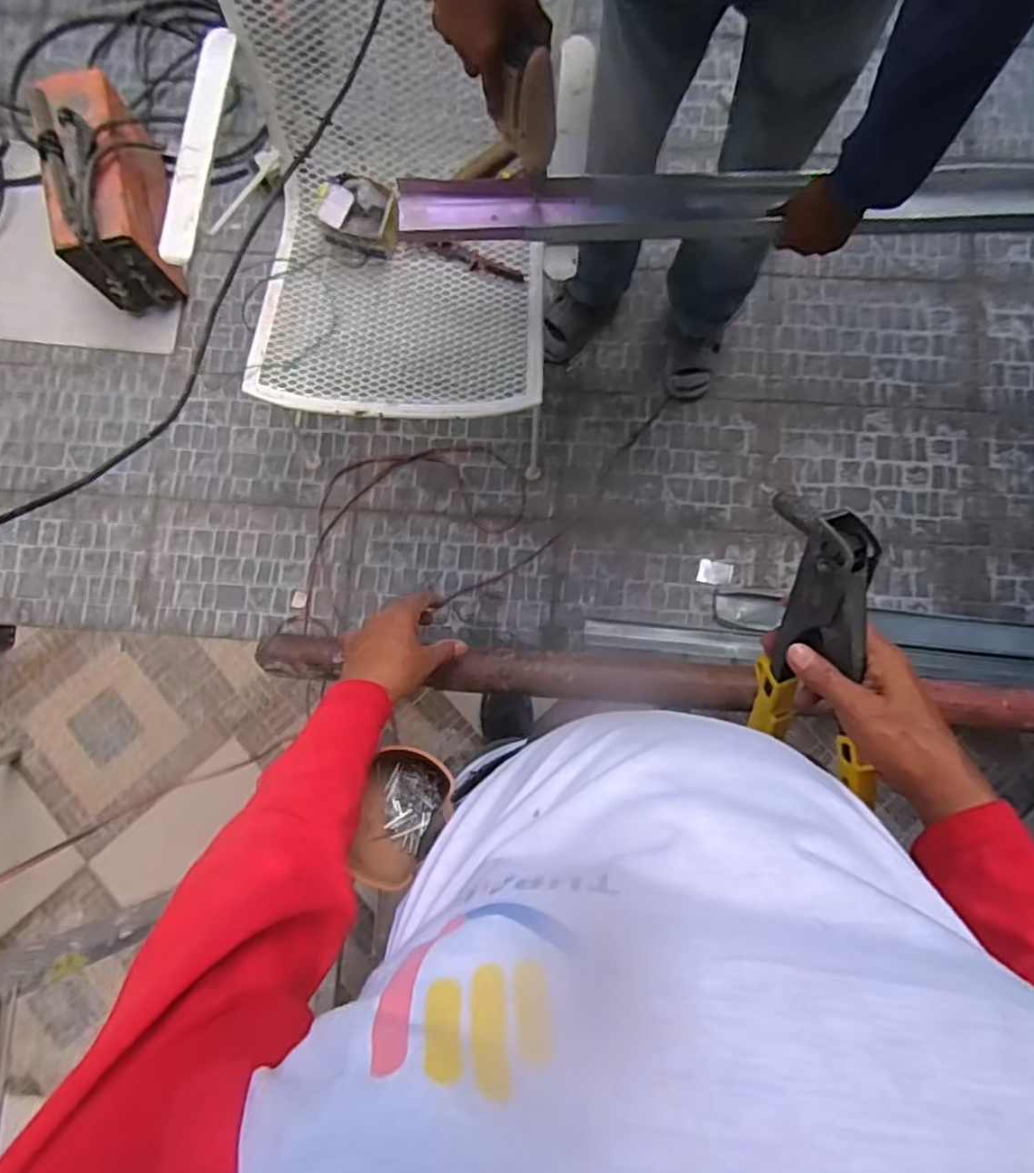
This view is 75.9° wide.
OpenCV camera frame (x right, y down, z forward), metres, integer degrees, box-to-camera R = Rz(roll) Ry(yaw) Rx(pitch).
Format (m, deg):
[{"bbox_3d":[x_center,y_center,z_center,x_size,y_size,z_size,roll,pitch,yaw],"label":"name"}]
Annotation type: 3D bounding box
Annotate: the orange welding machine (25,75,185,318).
[{"bbox_3d":[-0.893,-0.860,1.455,0.171,0.262,0.398,-16,84,0],"label":"orange welding machine"}]

